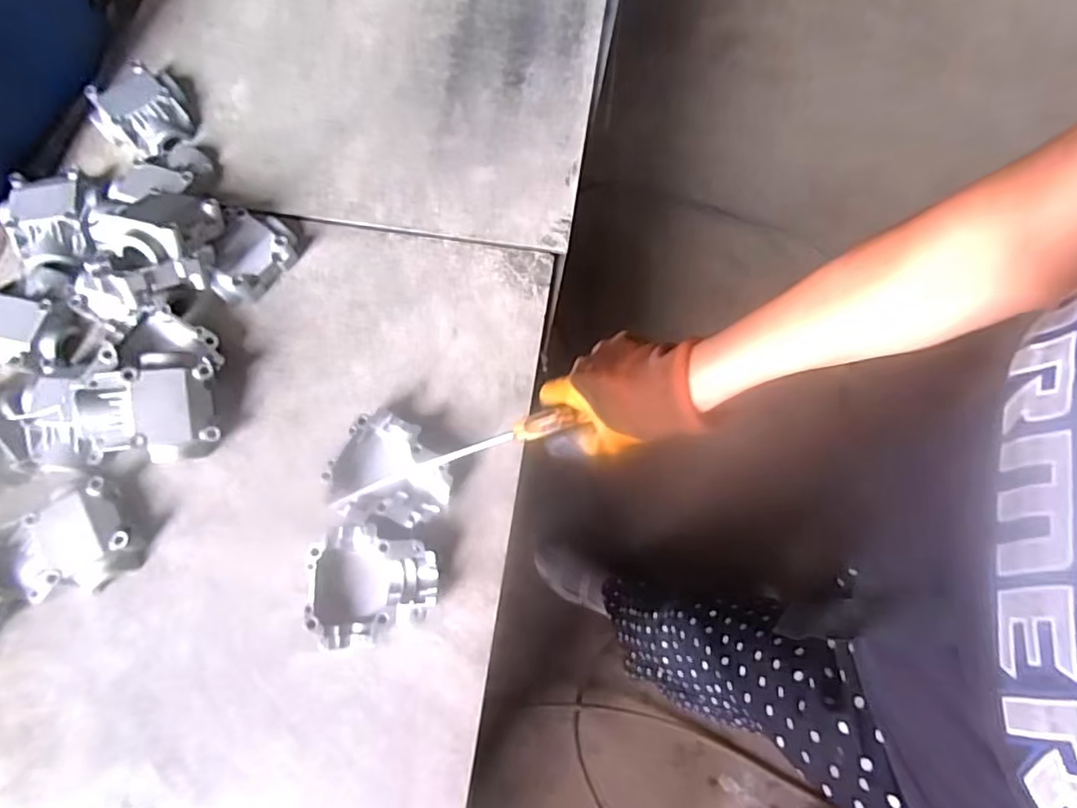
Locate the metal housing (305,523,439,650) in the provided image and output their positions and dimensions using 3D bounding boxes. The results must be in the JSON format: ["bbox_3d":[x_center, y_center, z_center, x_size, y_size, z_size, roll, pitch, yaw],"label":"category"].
[{"bbox_3d":[-0.194,0.211,0.711,0.148,0.052,0.133,-7,72,-3],"label":"metal housing"}]

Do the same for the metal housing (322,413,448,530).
[{"bbox_3d":[-0.182,0.091,0.752,0.141,0.049,0.134,0,72,0],"label":"metal housing"}]

